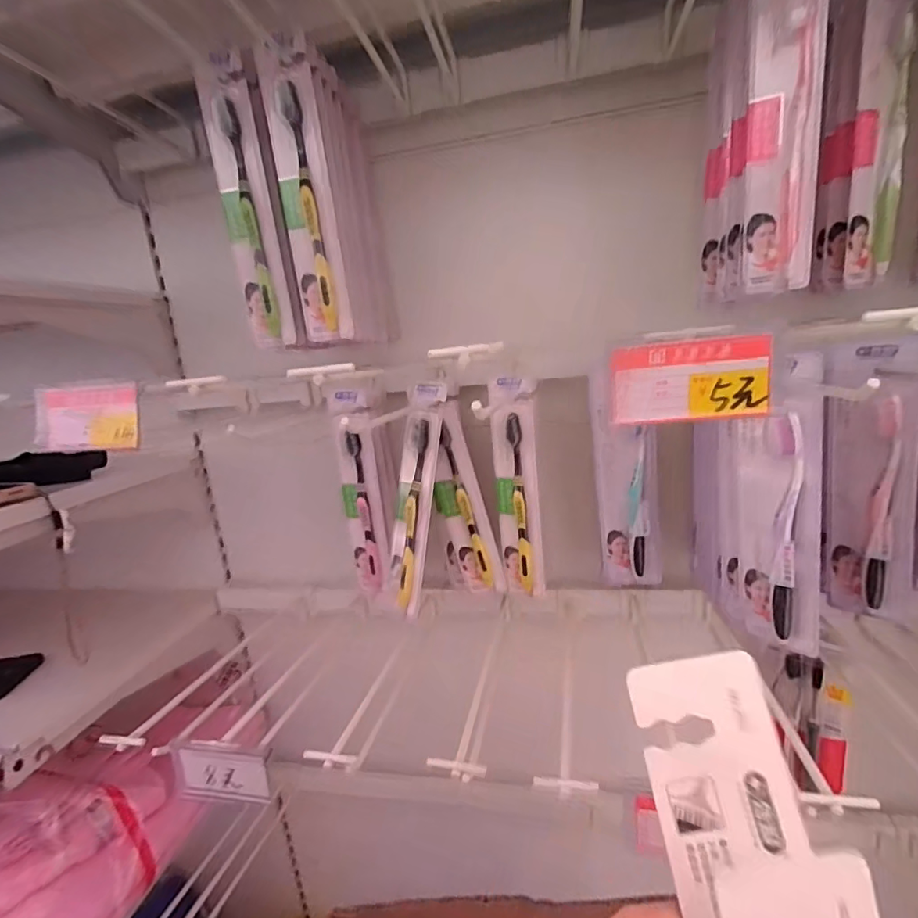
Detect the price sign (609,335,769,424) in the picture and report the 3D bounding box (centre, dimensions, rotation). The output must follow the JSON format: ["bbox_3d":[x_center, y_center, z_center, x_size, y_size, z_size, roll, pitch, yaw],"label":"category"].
[{"bbox_3d":[0.110,-0.037,0.244,0.070,0.037,0.004,-2,14,12],"label":"price sign"}]

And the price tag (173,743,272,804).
[{"bbox_3d":[-0.175,0.233,0.376,0.075,0.045,0.008,0,5,8],"label":"price tag"}]

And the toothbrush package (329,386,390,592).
[{"bbox_3d":[-0.101,0.036,0.538,0.043,0.218,0.030,-9,14,-10],"label":"toothbrush package"}]

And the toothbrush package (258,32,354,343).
[{"bbox_3d":[-0.124,-0.213,0.419,0.043,0.217,0.023,-9,13,-8],"label":"toothbrush package"}]

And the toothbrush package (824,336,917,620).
[{"bbox_3d":[0.336,0.020,0.417,0.028,0.227,0.058,-11,14,-14],"label":"toothbrush package"}]

